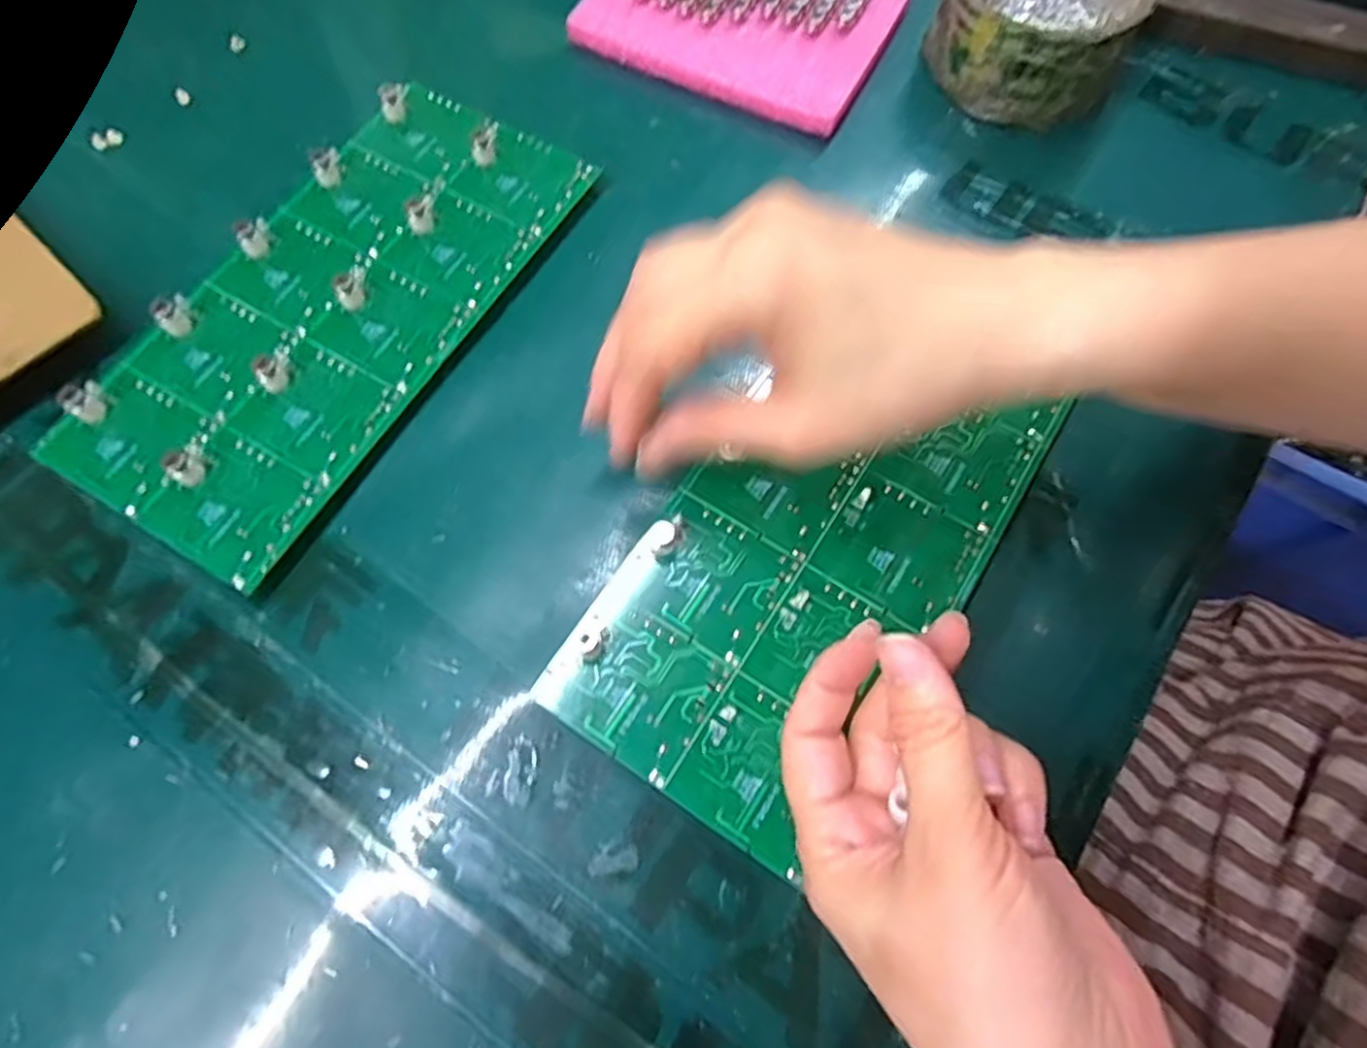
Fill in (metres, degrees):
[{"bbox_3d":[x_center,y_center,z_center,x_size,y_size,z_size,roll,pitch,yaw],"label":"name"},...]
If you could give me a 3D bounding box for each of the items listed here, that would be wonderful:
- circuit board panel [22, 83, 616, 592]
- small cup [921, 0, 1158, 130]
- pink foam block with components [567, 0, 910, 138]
[{"bbox_3d":[-0.140,-0.093,0.295,0.104,0.015,0.225,29,72,9],"label":"circuit board panel"},{"bbox_3d":[0.165,-0.237,0.339,0.084,0.046,0.082,0,70,-1],"label":"small cup"},{"bbox_3d":[0.030,-0.254,0.358,0.137,0.018,0.103,24,71,7],"label":"pink foam block with components"}]

